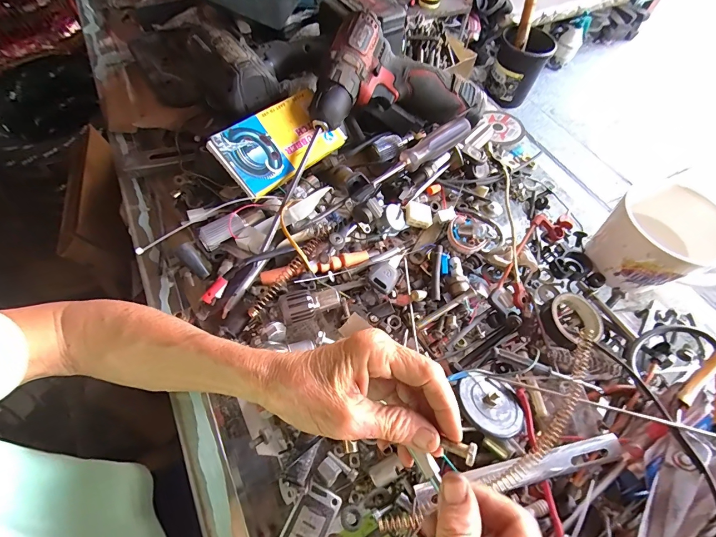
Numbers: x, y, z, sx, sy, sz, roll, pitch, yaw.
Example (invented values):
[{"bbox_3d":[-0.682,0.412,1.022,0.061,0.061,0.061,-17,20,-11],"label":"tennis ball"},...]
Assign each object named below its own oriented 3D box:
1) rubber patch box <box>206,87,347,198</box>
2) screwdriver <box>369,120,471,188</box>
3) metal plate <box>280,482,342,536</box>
[{"bbox_3d":[-0.083,-0.142,0.380,0.139,0.017,0.075,-43,98,-25],"label":"rubber patch box"},{"bbox_3d":[0.073,-0.134,0.392,0.132,0.026,0.023,-31,66,-19],"label":"screwdriver"},{"bbox_3d":[-0.038,0.193,0.250,0.030,0.004,0.059,24,62,11],"label":"metal plate"}]

